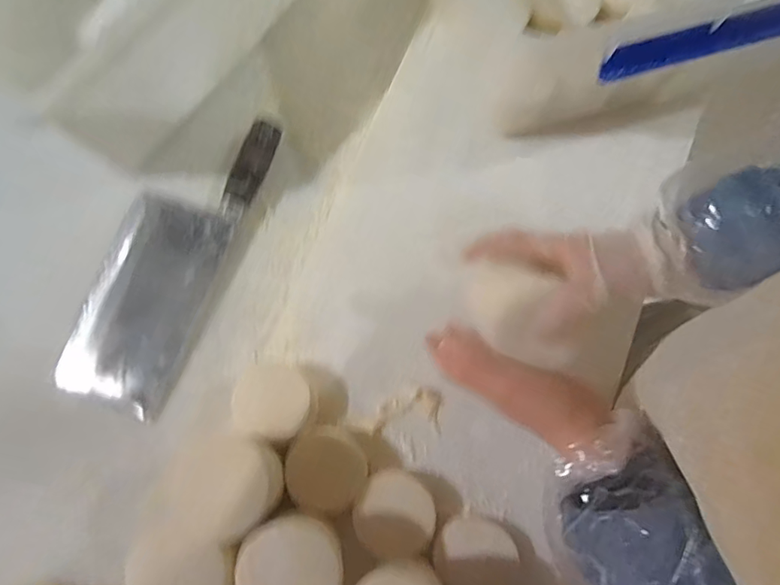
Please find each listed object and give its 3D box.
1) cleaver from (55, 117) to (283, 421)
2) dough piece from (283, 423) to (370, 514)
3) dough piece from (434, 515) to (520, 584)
[{"bbox_3d":[-0.215,-0.042,0.461,0.116,0.027,0.291,20,79,5],"label":"cleaver"},{"bbox_3d":[-0.051,0.143,0.392,0.065,0.024,0.061,0,78,1],"label":"dough piece"},{"bbox_3d":[0.070,0.217,0.390,0.066,0.011,0.061,3,57,-5],"label":"dough piece"}]

